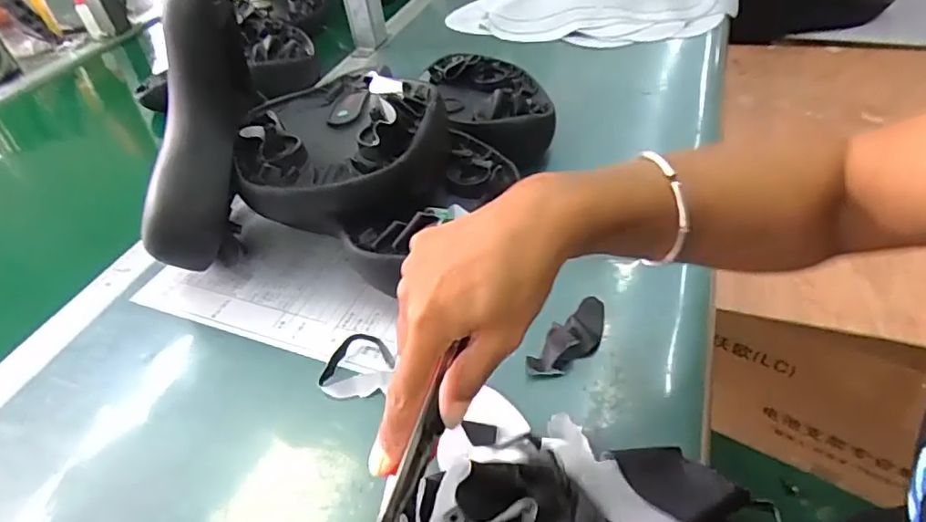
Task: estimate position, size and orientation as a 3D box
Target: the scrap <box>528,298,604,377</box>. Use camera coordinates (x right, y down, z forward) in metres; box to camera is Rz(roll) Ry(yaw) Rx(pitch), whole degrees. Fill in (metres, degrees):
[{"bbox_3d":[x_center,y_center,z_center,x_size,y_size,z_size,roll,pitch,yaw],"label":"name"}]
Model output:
[{"bbox_3d":[0.081,0.056,0.419,0.030,0.018,0.084,30,53,35],"label":"scrap"}]

